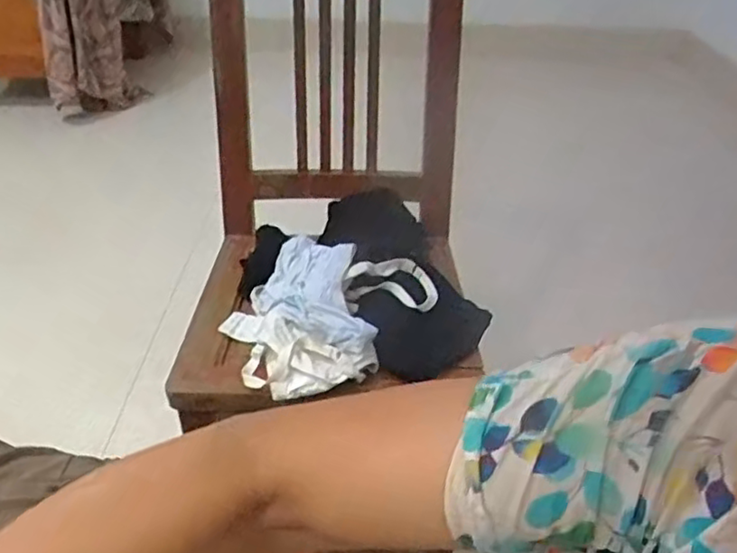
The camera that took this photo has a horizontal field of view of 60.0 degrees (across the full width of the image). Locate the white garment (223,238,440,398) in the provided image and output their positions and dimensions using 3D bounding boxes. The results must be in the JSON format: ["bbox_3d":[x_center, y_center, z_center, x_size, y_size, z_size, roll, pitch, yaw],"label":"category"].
[{"bbox_3d":[-0.056,0.027,0.797,0.217,0.044,0.278,16,38,19],"label":"white garment"}]

